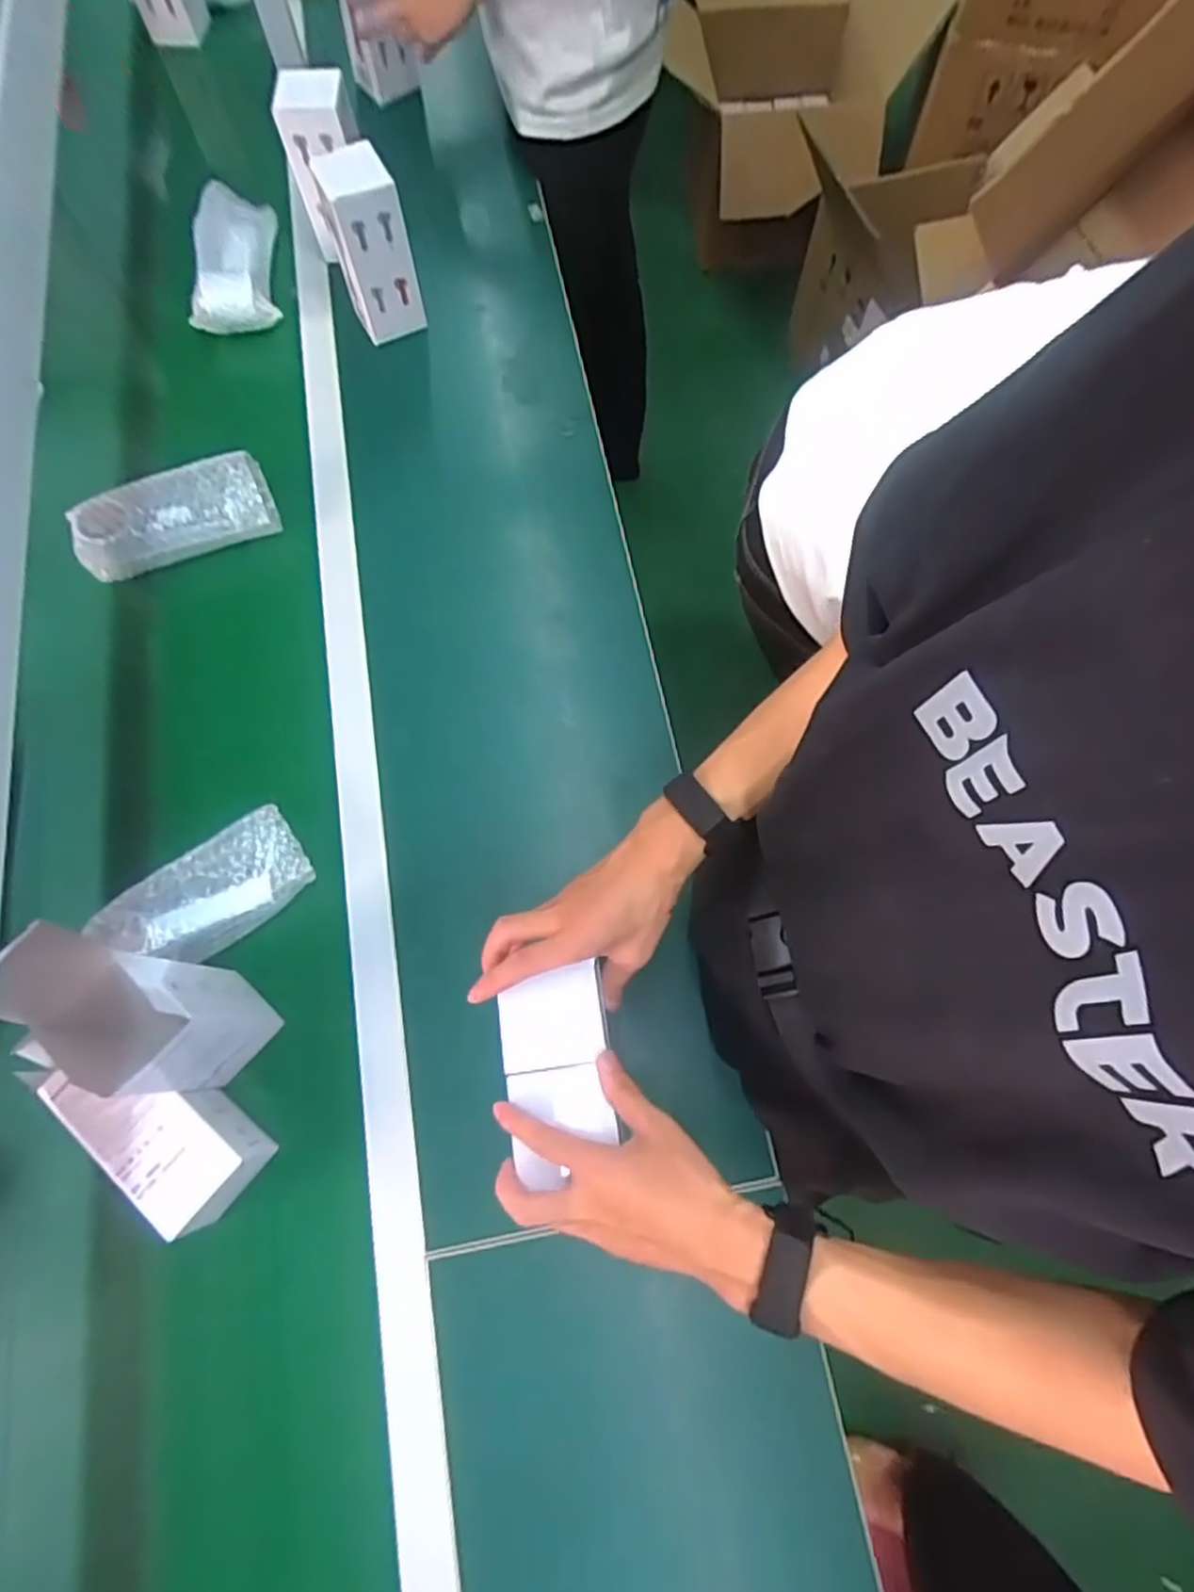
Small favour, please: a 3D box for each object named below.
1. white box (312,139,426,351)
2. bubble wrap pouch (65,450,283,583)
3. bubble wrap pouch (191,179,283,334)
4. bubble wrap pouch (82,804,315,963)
[{"bbox_3d":[-0.260,-0.629,0.847,0.080,0.195,0.064,-21,73,-7],"label":"white box"},{"bbox_3d":[-0.457,-0.299,0.779,0.204,0.074,0.054,-19,73,-6],"label":"bubble wrap pouch"},{"bbox_3d":[-0.448,-0.665,0.899,0.100,0.067,0.172,-5,72,-2],"label":"bubble wrap pouch"},{"bbox_3d":[-0.341,0.086,0.651,0.163,0.042,0.081,-37,76,-11],"label":"bubble wrap pouch"}]

